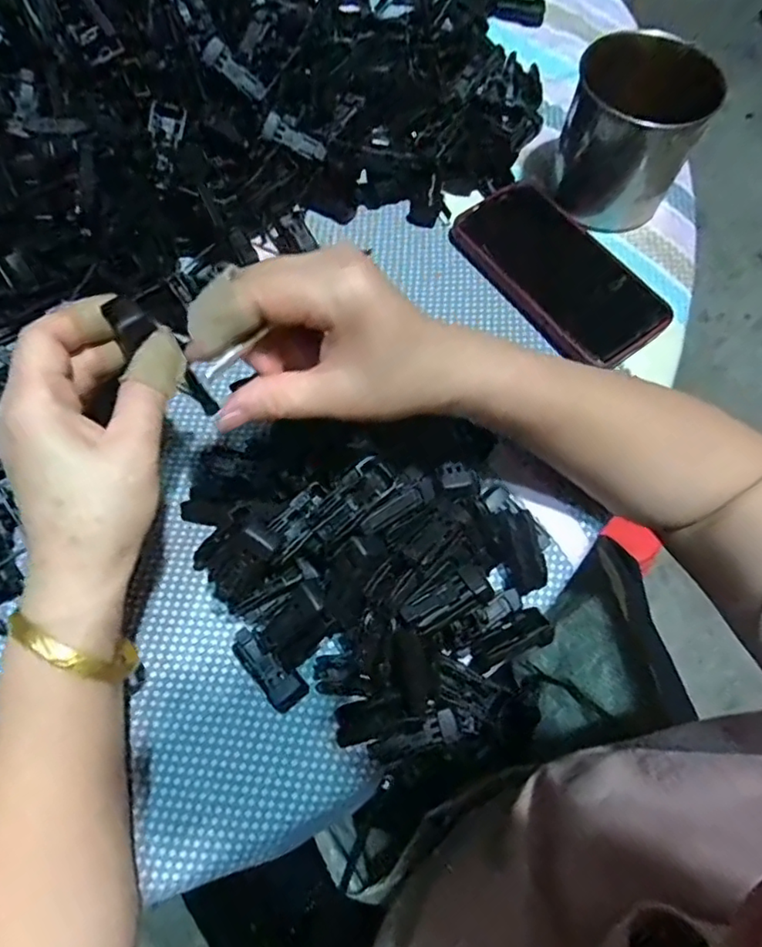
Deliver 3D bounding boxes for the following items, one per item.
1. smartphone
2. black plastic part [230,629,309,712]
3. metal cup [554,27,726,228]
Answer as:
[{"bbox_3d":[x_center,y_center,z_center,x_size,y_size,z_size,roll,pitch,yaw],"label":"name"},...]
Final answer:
[{"bbox_3d":[0.126,-0.142,0.411,0.076,0.018,0.153,-33,74,-13],"label":"smartphone"},{"bbox_3d":[-0.062,0.105,0.315,0.019,0.016,0.049,-40,75,-14],"label":"black plastic part"},{"bbox_3d":[0.173,-0.235,0.404,0.088,0.100,0.088,0,70,-1],"label":"metal cup"}]

